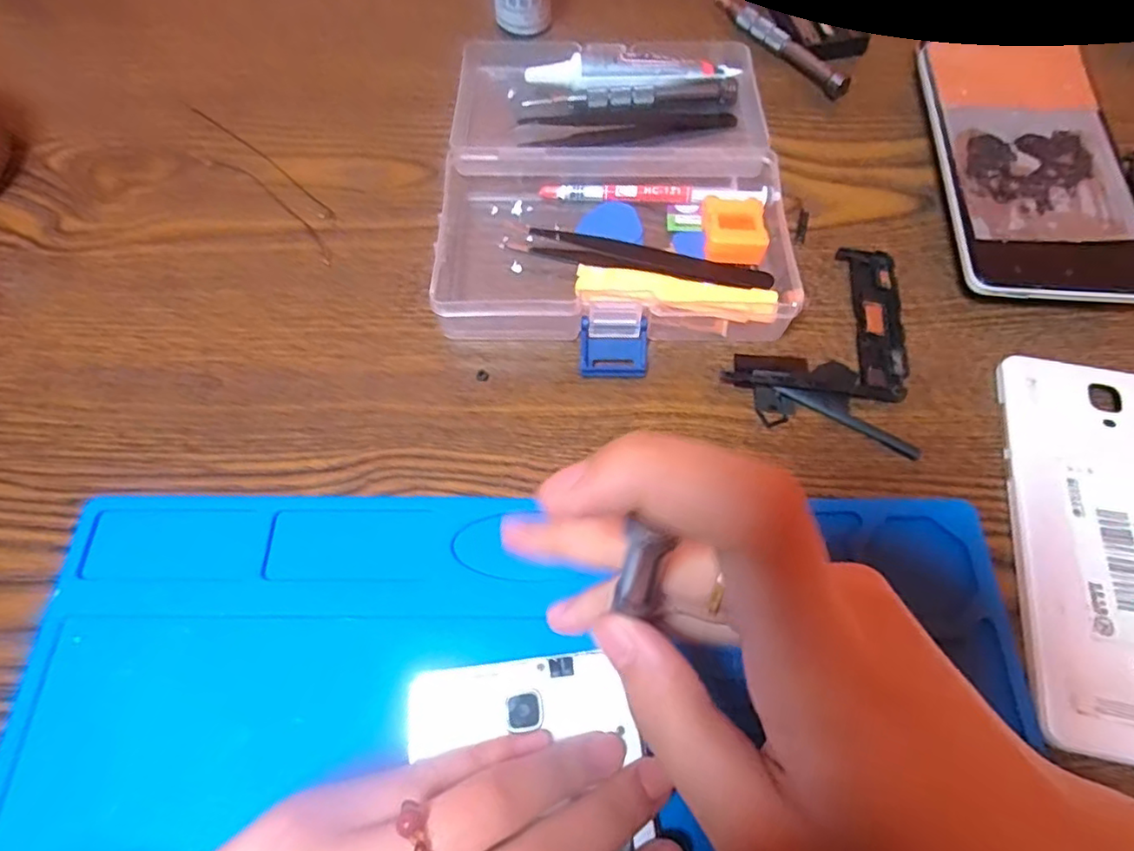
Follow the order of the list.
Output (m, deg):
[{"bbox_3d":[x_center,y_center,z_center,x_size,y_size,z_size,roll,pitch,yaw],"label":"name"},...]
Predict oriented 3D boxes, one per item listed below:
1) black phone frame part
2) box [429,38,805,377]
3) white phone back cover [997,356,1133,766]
[{"bbox_3d":[0.129,-0.043,0.260,0.023,0.005,0.072,4,65,3],"label":"black phone frame part"},{"bbox_3d":[0.023,-0.114,0.283,0.151,0.023,0.188,0,65,1],"label":"box"},{"bbox_3d":[0.195,0.042,0.217,0.070,0.006,0.140,9,65,5],"label":"white phone back cover"}]

